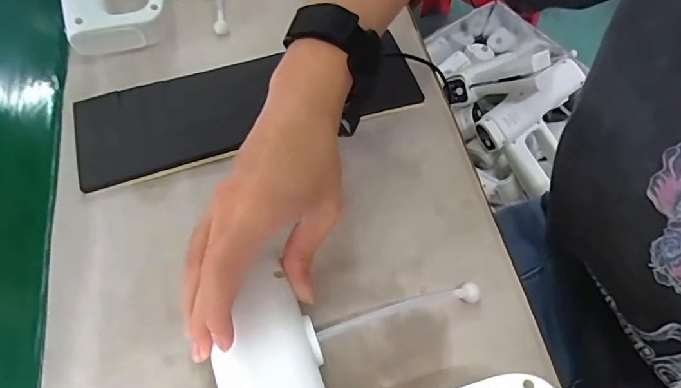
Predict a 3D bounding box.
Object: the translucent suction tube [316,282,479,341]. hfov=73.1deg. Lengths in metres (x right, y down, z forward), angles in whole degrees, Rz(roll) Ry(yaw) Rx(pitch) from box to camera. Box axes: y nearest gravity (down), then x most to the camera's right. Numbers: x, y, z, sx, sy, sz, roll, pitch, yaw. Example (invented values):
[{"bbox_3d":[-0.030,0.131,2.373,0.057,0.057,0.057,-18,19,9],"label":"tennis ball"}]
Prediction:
[{"bbox_3d":[0.041,0.079,0.319,0.117,0.022,0.014,-13,64,-7],"label":"translucent suction tube"}]

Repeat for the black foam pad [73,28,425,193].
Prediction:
[{"bbox_3d":[-0.084,-0.083,0.405,0.292,0.015,0.096,-18,66,-6],"label":"black foam pad"}]

